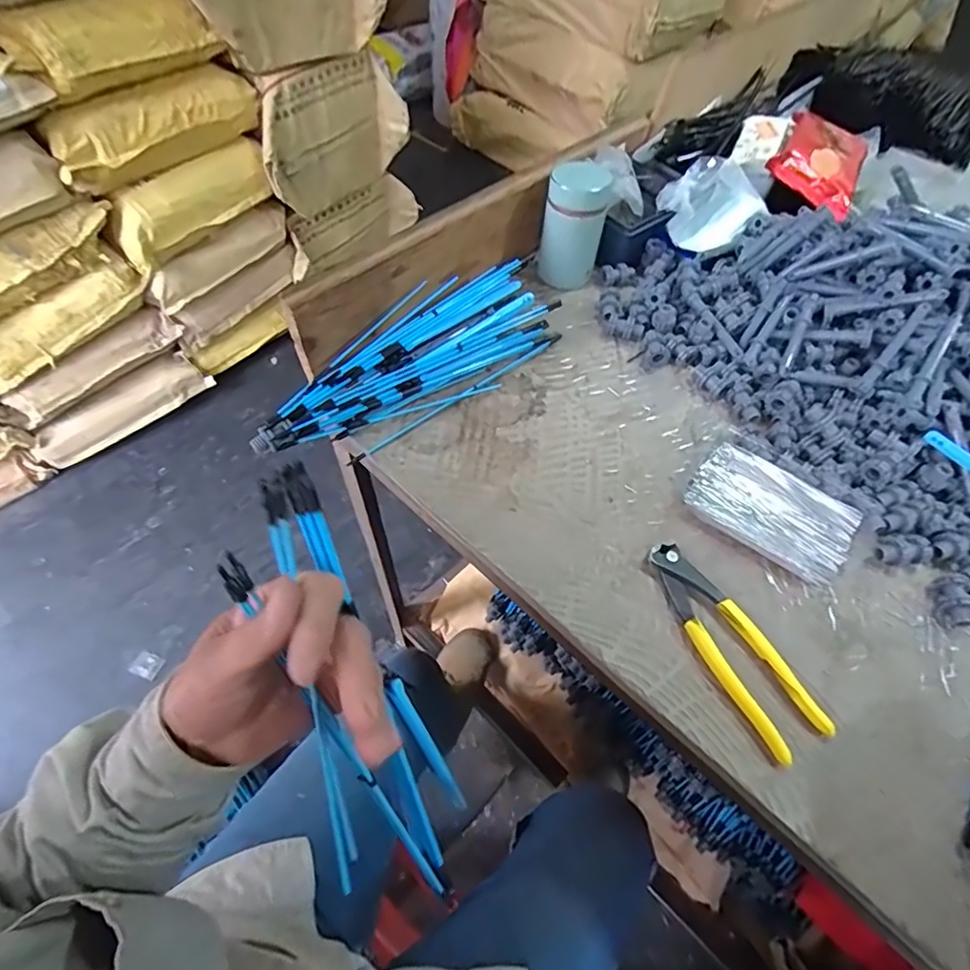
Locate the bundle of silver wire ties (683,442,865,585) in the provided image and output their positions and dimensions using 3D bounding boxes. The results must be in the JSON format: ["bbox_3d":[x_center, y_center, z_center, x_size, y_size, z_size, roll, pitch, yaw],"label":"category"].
[{"bbox_3d":[0.246,0.020,0.469,0.128,0.018,0.079,35,61,19],"label":"bundle of silver wire ties"}]

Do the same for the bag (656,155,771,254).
[{"bbox_3d":[0.256,-0.313,0.621,0.112,0.058,0.089,-35,64,-23],"label":"bag"}]

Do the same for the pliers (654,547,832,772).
[{"bbox_3d":[0.180,0.115,0.407,0.047,0.017,0.163,-23,60,-17],"label":"pliers"}]

